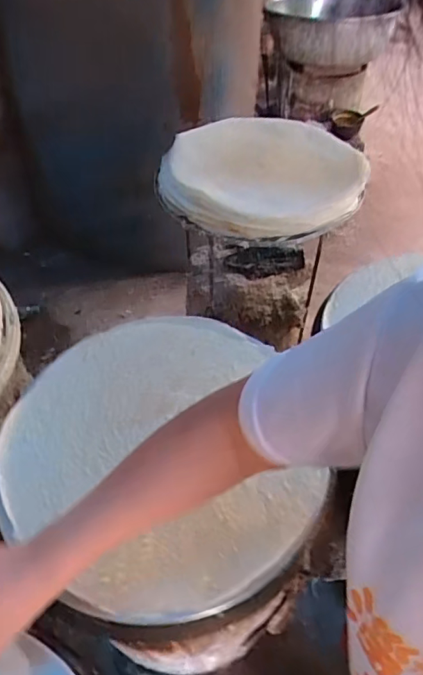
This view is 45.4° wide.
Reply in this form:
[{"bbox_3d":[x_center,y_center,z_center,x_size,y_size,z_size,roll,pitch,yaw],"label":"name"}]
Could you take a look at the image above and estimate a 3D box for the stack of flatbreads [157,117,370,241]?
[{"bbox_3d":[0.096,-0.317,0.925,0.368,0.063,0.362,20,52,17],"label":"stack of flatbreads"}]

